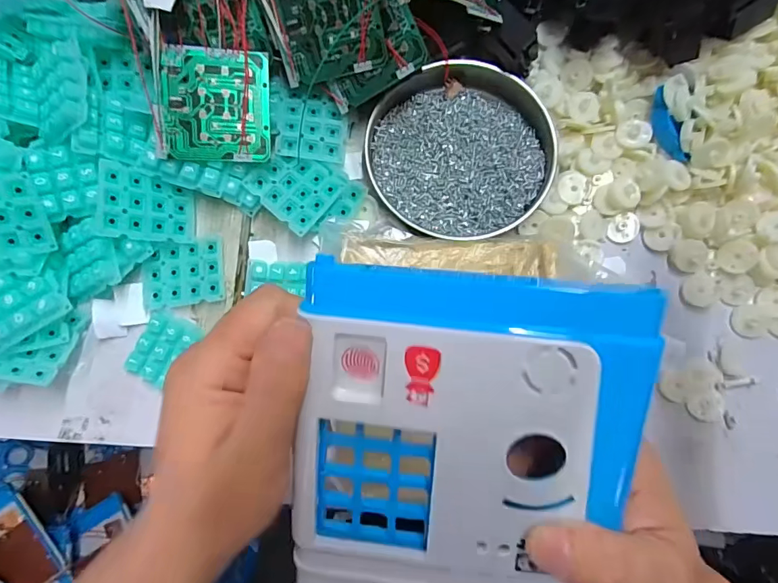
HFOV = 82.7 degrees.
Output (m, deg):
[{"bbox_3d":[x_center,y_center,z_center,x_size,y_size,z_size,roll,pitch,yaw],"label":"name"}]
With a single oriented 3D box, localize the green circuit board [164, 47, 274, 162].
[{"bbox_3d":[-0.115,-0.126,0.299,0.067,0.004,0.072,0,98,-11],"label":"green circuit board"}]

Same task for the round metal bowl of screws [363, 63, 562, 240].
[{"bbox_3d":[0.054,-0.106,0.332,0.133,0.023,0.134,0,82,2],"label":"round metal bowl of screws"}]

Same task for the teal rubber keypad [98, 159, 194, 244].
[{"bbox_3d":[-0.165,-0.059,0.304,0.059,0.004,0.047,5,84,-42],"label":"teal rubber keypad"}]

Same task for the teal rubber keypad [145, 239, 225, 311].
[{"bbox_3d":[-0.147,-0.013,0.319,0.055,0.006,0.045,-8,81,1],"label":"teal rubber keypad"}]

